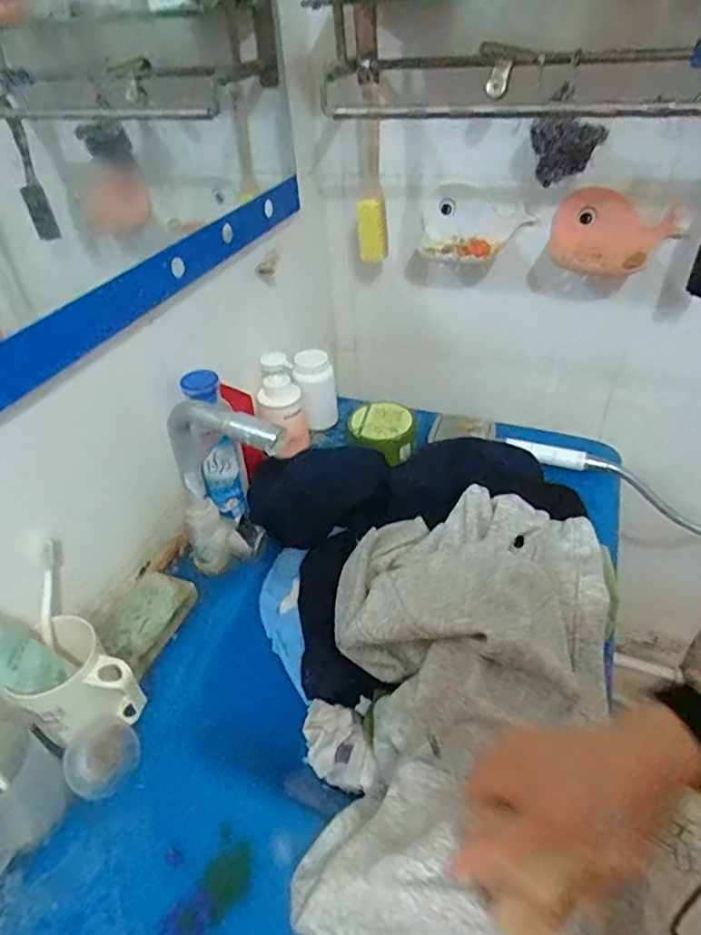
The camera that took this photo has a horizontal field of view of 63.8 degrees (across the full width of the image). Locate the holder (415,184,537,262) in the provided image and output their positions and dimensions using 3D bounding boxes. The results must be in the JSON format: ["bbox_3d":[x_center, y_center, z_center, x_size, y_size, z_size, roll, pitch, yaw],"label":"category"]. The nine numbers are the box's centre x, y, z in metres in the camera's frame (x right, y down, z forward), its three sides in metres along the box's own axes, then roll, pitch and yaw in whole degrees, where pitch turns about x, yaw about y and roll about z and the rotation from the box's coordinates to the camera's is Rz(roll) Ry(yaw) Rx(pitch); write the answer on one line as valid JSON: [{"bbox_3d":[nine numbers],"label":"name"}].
[{"bbox_3d":[0.177,-0.350,0.814,0.163,0.082,0.069,10,41,16],"label":"holder"}]

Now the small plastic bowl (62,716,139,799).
[{"bbox_3d":[-0.234,0.274,0.531,0.062,0.022,0.066,-3,39,2],"label":"small plastic bowl"}]

